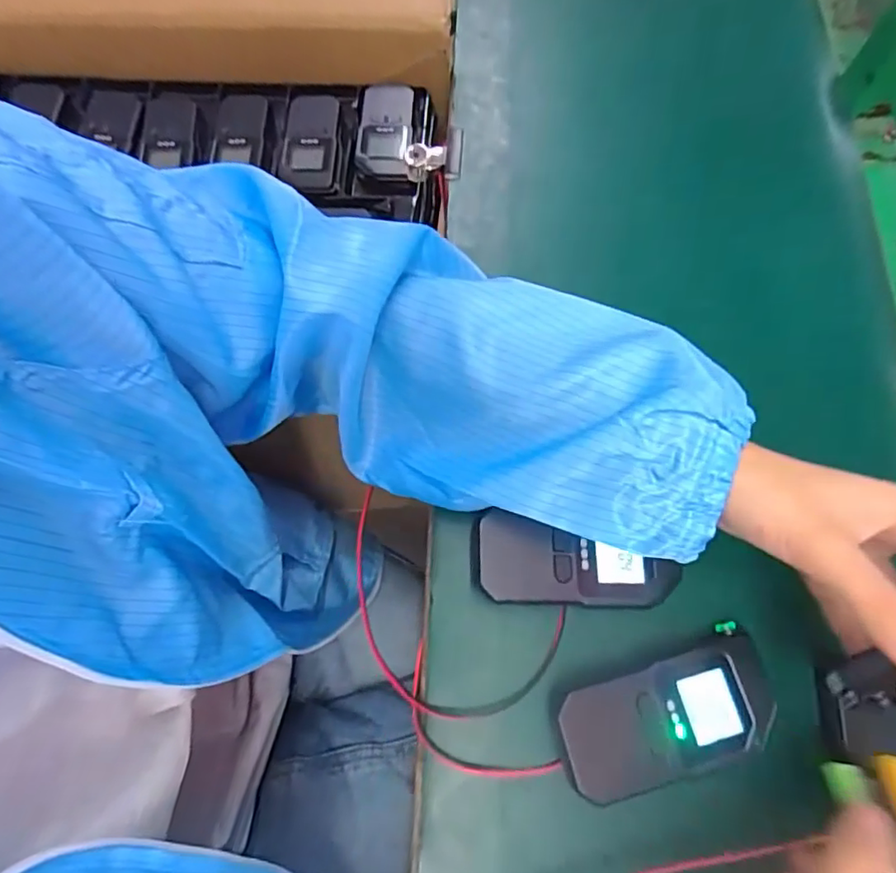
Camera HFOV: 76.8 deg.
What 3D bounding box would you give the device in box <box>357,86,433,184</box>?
[{"bbox_3d":[-0.058,-0.306,0.581,0.071,0.037,0.122,8,73,4],"label":"device in box"}]

